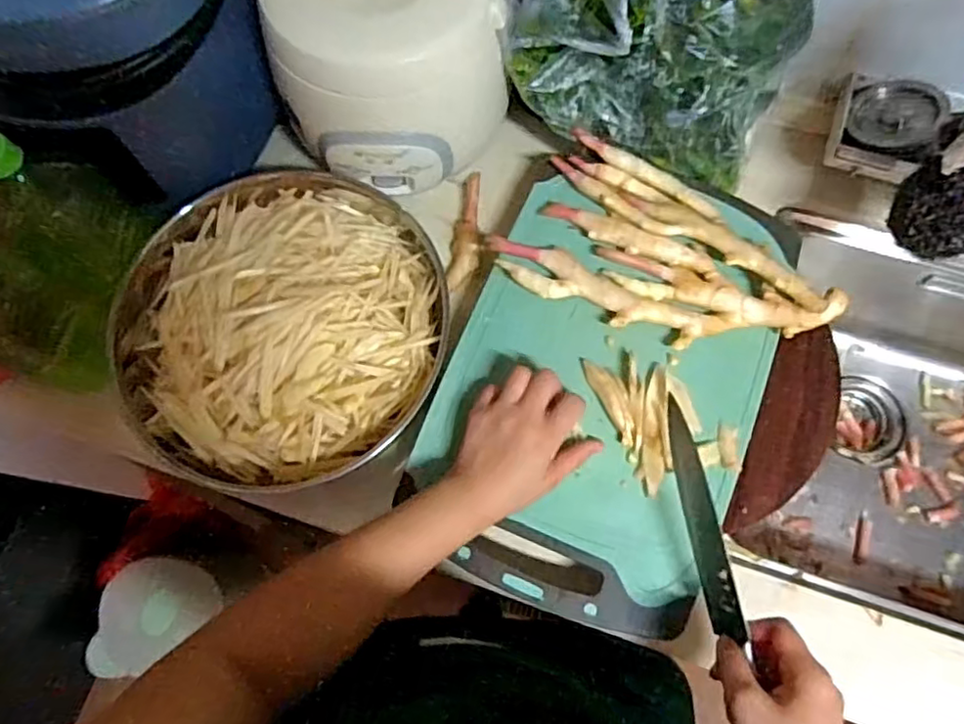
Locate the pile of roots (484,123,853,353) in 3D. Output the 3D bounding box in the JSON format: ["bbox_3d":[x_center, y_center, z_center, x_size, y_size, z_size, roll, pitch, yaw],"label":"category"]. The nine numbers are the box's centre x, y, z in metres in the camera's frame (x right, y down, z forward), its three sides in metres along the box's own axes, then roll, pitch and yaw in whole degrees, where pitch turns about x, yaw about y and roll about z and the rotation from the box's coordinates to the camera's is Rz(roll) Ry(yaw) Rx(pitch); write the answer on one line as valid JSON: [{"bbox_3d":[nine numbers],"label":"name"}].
[{"bbox_3d":[0.170,-0.090,0.592,0.295,0.043,0.174,32,76,11],"label":"pile of roots"}]

